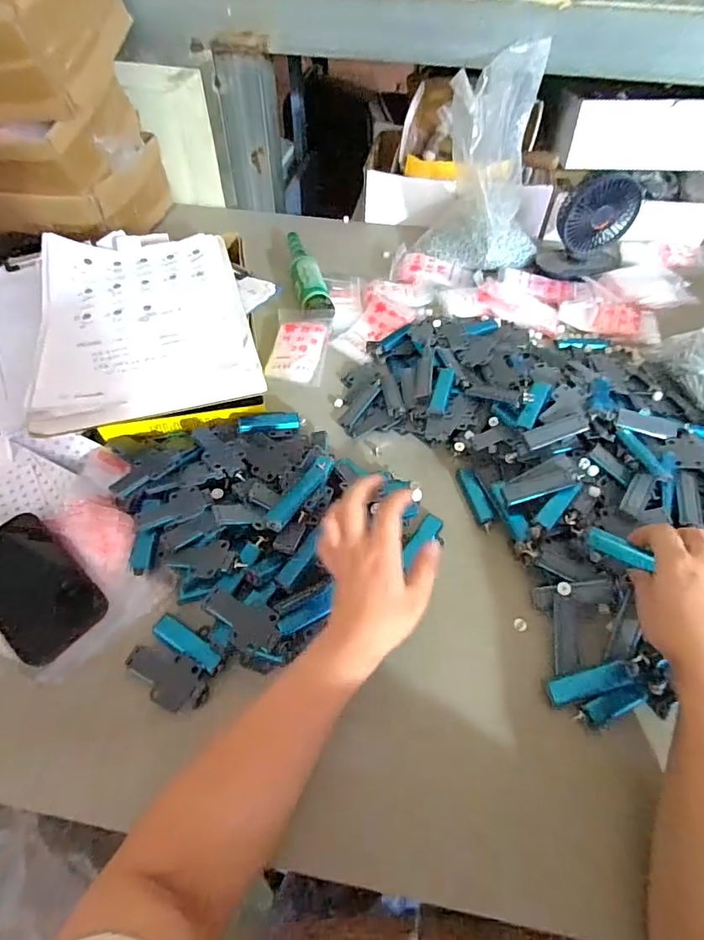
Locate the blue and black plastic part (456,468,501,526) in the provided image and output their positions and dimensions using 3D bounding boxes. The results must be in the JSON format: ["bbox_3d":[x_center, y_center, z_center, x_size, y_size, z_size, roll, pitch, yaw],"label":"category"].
[{"bbox_3d":[0.145,0.027,0.555,0.027,0.013,0.079,-9,54,-8],"label":"blue and black plastic part"}]

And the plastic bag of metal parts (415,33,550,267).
[{"bbox_3d":[0.224,-0.471,0.753,0.187,0.262,0.132,23,56,15],"label":"plastic bag of metal parts"}]

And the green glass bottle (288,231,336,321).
[{"bbox_3d":[-0.079,-0.329,0.794,0.053,0.043,0.248,-12,54,-10],"label":"green glass bottle"}]

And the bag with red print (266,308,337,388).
[{"bbox_3d":[-0.076,-0.191,0.707,0.081,0.018,0.151,6,53,4],"label":"bag with red print"}]

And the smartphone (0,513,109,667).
[{"bbox_3d":[-0.318,0.110,0.473,0.160,0.014,0.082,36,60,23],"label":"smartphone"}]

